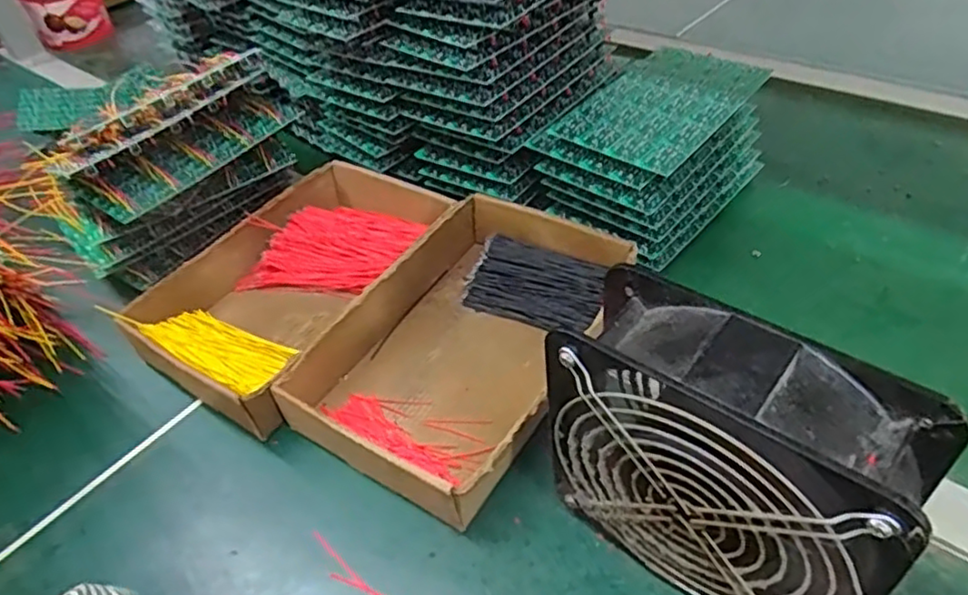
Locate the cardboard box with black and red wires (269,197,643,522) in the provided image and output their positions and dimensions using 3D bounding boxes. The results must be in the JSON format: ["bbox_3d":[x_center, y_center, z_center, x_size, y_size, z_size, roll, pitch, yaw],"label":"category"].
[{"bbox_3d":[-0.007,0.025,0.448,0.151,0.043,0.245,20,51,27],"label":"cardboard box with black and red wires"}]

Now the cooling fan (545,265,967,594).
[{"bbox_3d":[0.104,0.083,0.299,0.147,0.152,0.060,29,55,32],"label":"cooling fan"}]

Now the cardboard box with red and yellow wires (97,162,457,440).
[{"bbox_3d":[-0.138,-0.013,0.510,0.151,0.054,0.237,23,52,28],"label":"cardboard box with red and yellow wires"}]

